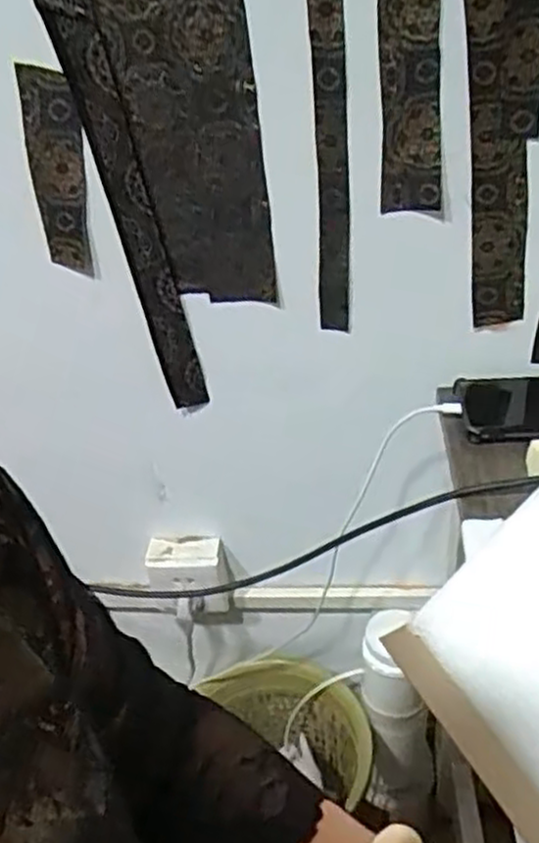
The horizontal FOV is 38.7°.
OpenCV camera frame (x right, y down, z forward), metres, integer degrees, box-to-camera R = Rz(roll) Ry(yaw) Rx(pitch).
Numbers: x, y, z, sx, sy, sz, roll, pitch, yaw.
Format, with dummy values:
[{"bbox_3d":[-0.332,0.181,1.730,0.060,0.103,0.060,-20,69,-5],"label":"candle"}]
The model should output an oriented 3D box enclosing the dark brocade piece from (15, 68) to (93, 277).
[{"bbox_3d":[-0.180,-0.206,0.651,0.048,0.173,0.004,10,40,6],"label":"dark brocade piece"}]

